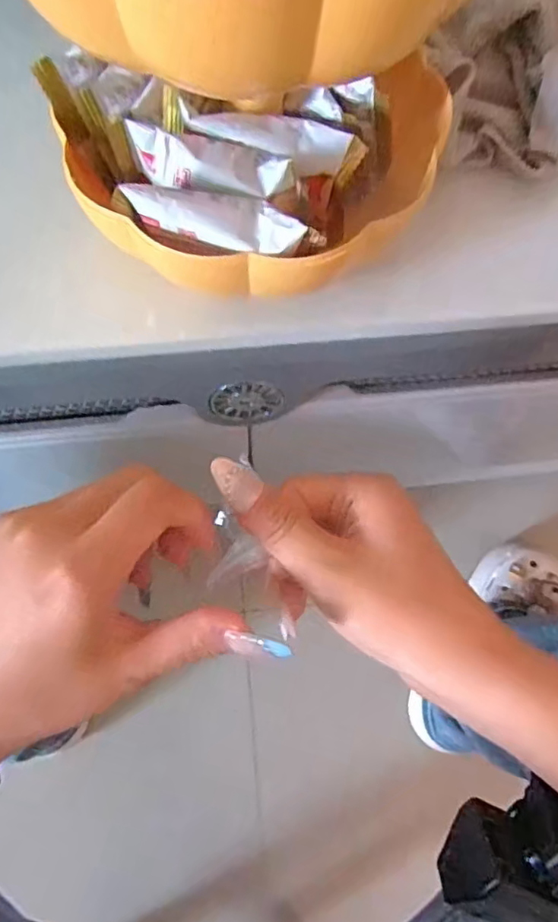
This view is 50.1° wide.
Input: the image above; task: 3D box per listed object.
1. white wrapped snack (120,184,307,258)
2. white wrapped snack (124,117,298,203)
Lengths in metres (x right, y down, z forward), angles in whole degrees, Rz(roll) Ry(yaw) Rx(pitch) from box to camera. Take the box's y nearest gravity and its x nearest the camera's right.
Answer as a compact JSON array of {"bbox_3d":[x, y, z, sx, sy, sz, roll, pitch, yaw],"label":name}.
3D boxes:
[{"bbox_3d":[-0.025,-0.102,0.245,0.071,0.017,0.020,9,71,1],"label":"white wrapped snack"},{"bbox_3d":[-0.029,-0.128,0.256,0.071,0.018,0.023,11,71,2],"label":"white wrapped snack"}]

